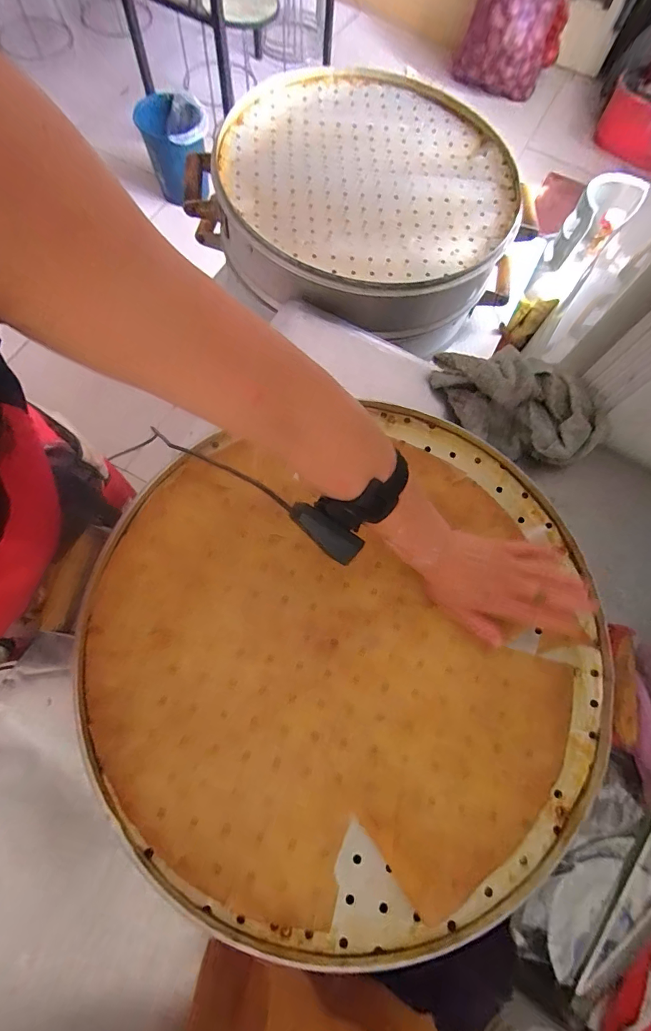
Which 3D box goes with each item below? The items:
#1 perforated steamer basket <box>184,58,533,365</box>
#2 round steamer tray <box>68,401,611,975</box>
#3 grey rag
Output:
[{"bbox_3d":[0.069,-0.594,0.793,0.562,0.164,0.550,26,72,4],"label":"perforated steamer basket"},{"bbox_3d":[0.028,0.139,0.427,0.517,0.056,0.483,1,67,-3],"label":"round steamer tray"},{"bbox_3d":[0.272,-0.168,0.600,0.246,0.079,0.149,42,74,9],"label":"grey rag"}]

